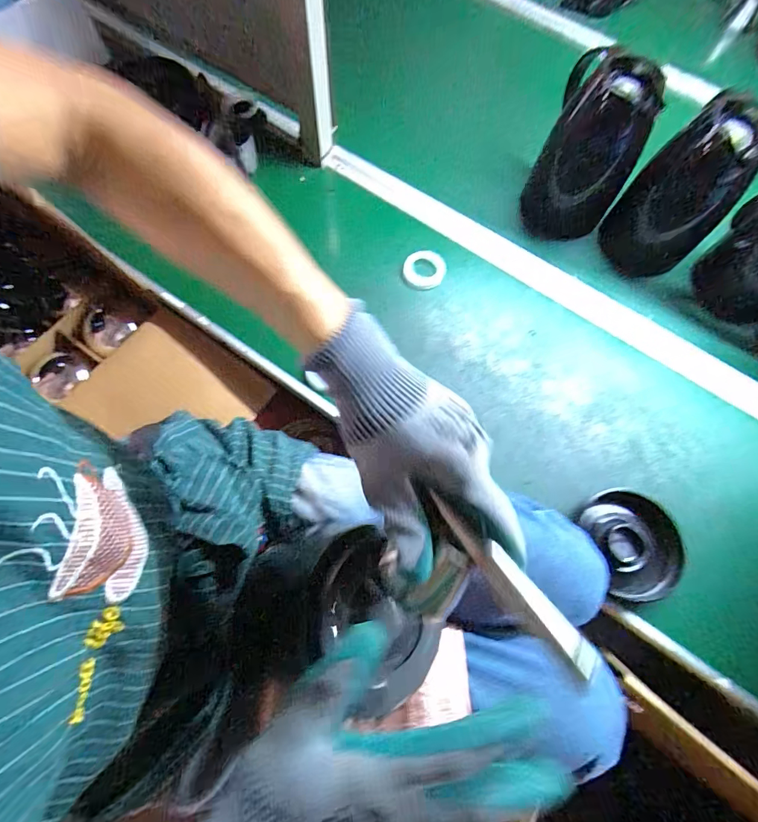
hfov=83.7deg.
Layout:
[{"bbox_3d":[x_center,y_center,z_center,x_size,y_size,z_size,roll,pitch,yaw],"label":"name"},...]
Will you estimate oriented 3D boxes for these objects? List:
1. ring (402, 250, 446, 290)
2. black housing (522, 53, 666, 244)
[{"bbox_3d":[0.067,-0.207,0.620,0.062,0.012,0.058,1,71,-2],"label":"ring"},{"bbox_3d":[0.301,-0.370,0.611,0.125,0.250,0.074,26,67,11],"label":"black housing"}]

